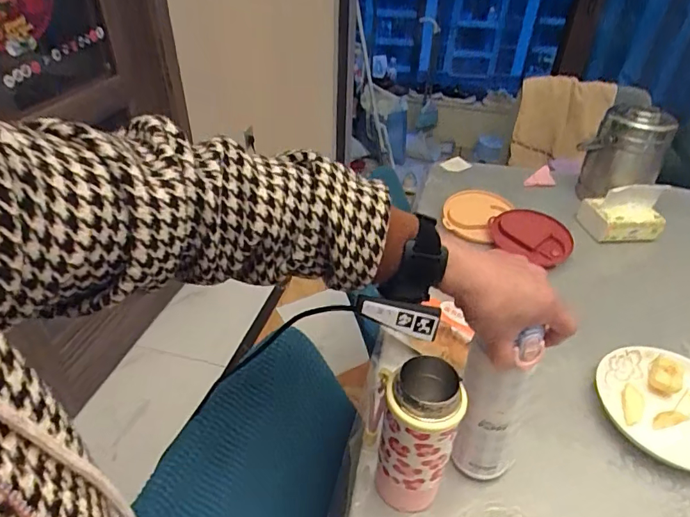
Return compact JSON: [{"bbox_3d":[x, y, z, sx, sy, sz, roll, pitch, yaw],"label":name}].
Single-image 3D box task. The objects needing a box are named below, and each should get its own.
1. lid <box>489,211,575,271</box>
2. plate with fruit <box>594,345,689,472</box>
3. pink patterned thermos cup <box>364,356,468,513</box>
[{"bbox_3d":[0.351,-0.050,0.895,0.160,0.027,0.105,31,81,38],"label":"lid"},{"bbox_3d":[0.423,0.188,0.603,0.176,0.037,0.165,2,37,-2],"label":"plate with fruit"},{"bbox_3d":[0.066,0.184,0.471,0.080,0.179,0.067,2,37,-2],"label":"pink patterned thermos cup"}]

